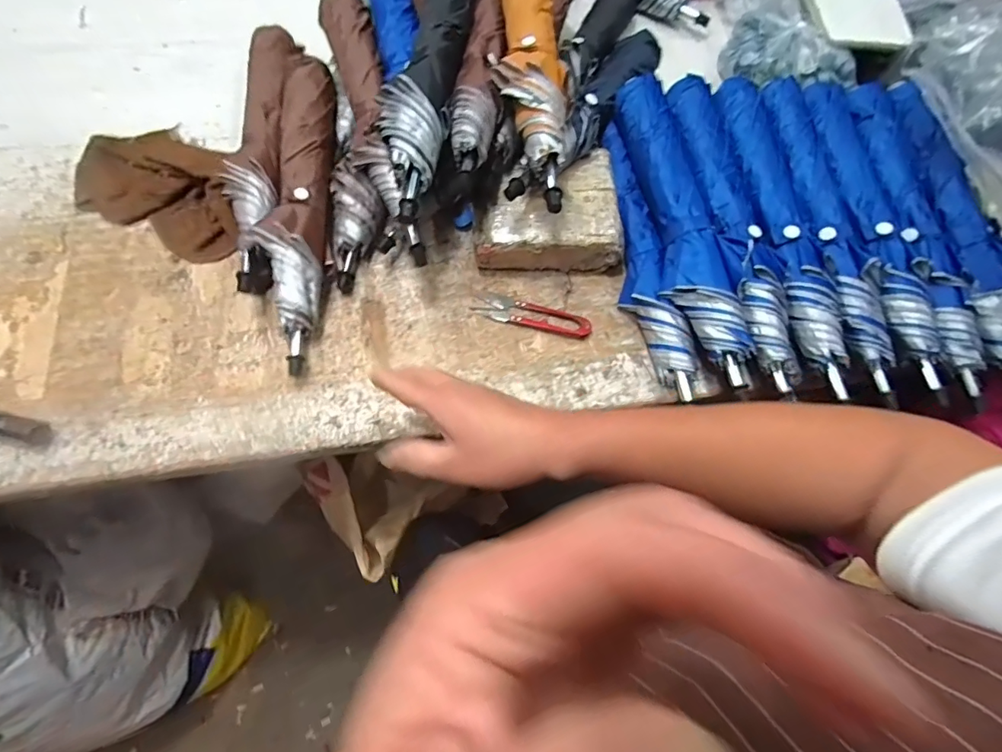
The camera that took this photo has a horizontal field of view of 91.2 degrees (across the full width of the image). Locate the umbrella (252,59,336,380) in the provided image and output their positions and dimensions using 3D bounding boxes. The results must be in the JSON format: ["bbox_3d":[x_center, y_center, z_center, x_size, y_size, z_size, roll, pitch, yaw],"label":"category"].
[{"bbox_3d":[-0.194,-0.166,0.480,0.047,0.058,0.328,-3,69,-2],"label":"umbrella"}]

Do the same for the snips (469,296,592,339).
[{"bbox_3d":[0.031,-0.060,0.477,0.113,0.007,0.028,14,69,4],"label":"snips"}]

